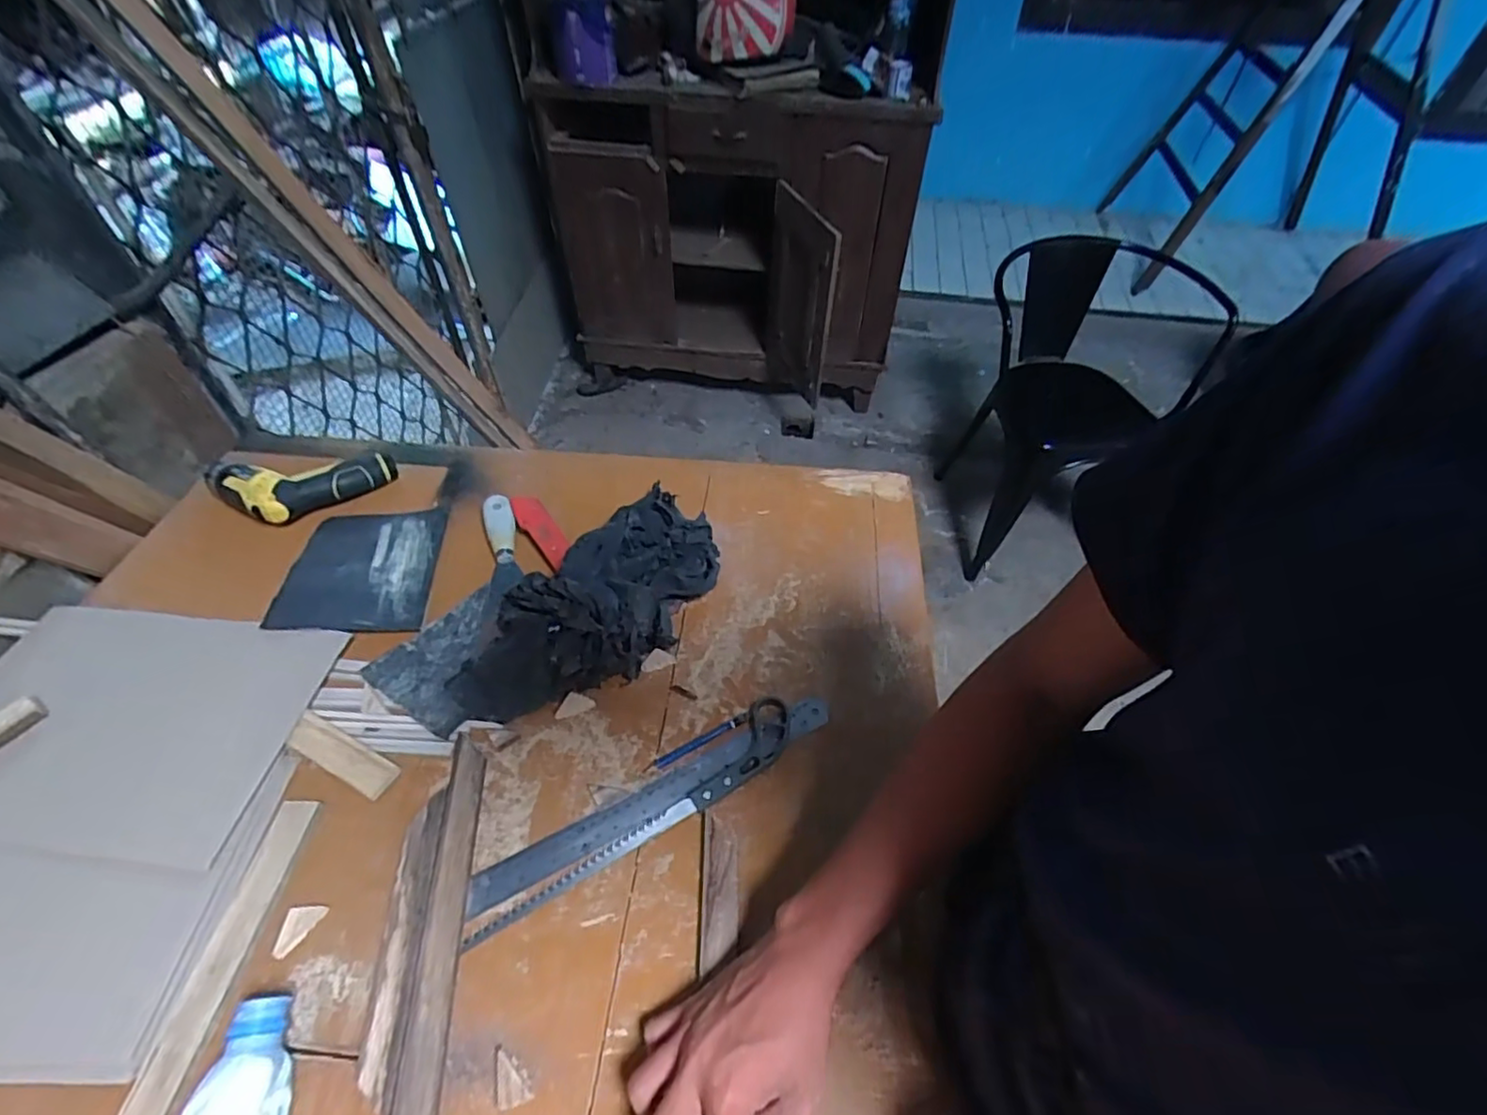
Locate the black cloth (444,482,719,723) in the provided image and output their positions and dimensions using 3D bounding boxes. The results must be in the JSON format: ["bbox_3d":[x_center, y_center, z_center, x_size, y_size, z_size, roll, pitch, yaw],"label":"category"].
[{"bbox_3d":[-0.140,0.038,0.618,0.156,0.063,0.296,27,53,17],"label":"black cloth"}]

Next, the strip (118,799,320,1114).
[{"bbox_3d":[-0.357,0.303,0.406,0.028,0.007,0.291,5,48,0],"label":"strip"}]

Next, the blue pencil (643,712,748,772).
[{"bbox_3d":[-0.040,0.161,0.558,0.098,0.005,0.010,-22,53,-22],"label":"blue pencil"}]

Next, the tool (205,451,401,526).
[{"bbox_3d":[-0.500,-0.094,0.726,0.174,0.046,0.105,-30,58,-27],"label":"tool"}]

